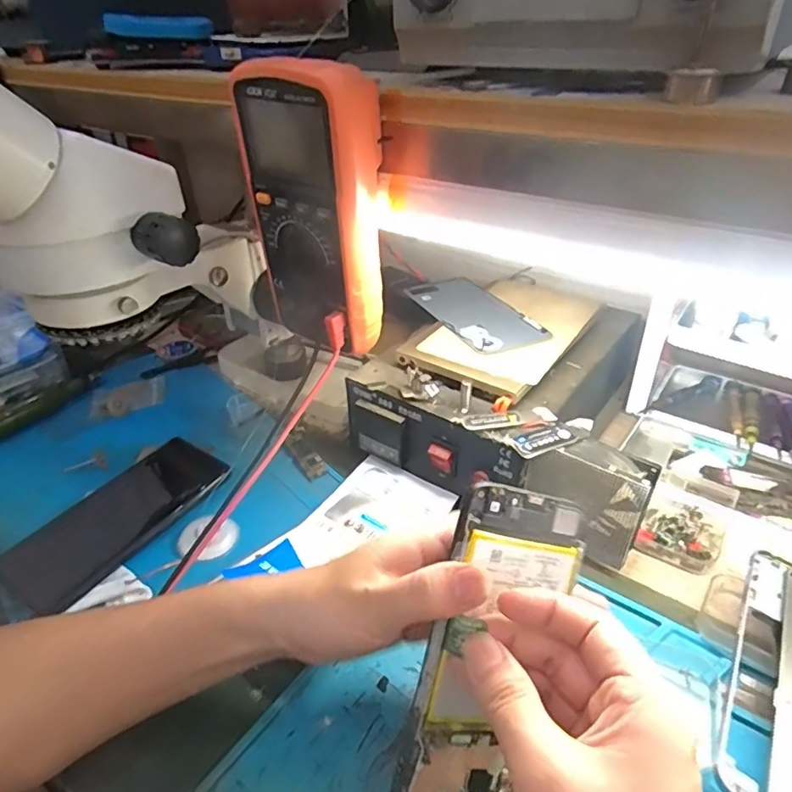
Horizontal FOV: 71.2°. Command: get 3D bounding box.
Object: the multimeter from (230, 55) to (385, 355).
[{"bbox_3d":[-0.050,-0.120,0.364,0.087,0.172,0.045,23,42,33],"label":"multimeter"}]

